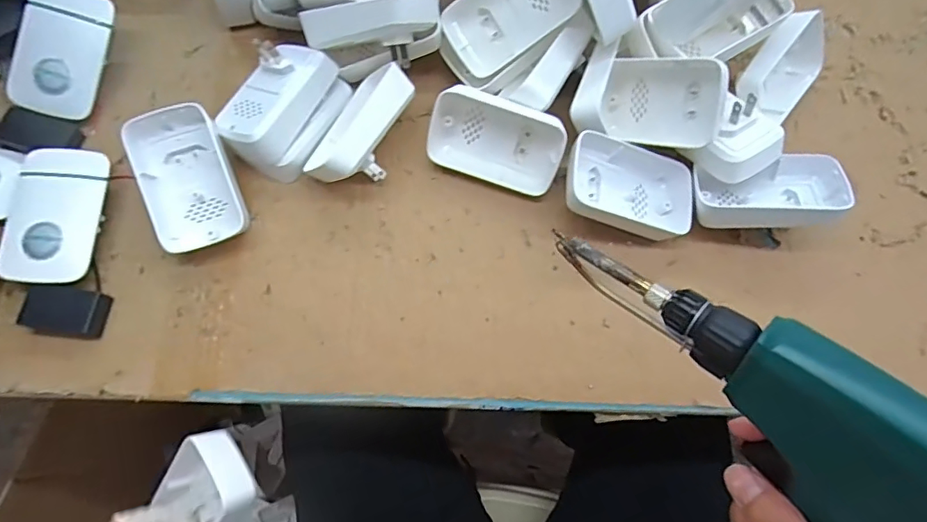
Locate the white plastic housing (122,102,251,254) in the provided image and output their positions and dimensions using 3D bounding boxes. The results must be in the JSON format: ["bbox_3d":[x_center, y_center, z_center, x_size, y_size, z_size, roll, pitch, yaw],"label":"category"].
[{"bbox_3d":[-0.194,-0.059,0.376,0.061,0.027,0.098,-18,92,-21],"label":"white plastic housing"}]

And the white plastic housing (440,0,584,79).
[{"bbox_3d":[0.034,-0.186,0.400,0.099,0.026,0.061,-29,108,23],"label":"white plastic housing"}]

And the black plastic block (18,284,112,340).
[{"bbox_3d":[-0.271,0.035,0.364,0.050,0.016,0.032,6,73,0],"label":"black plastic block"}]

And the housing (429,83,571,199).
[{"bbox_3d":[0.024,-0.089,0.393,0.096,0.027,0.061,18,118,2],"label":"housing"}]

